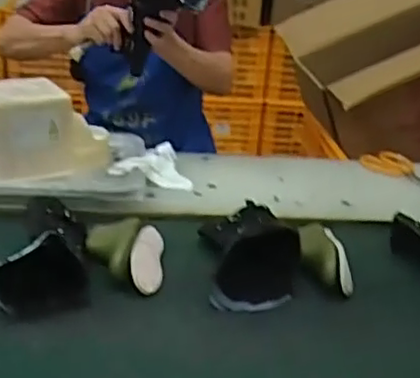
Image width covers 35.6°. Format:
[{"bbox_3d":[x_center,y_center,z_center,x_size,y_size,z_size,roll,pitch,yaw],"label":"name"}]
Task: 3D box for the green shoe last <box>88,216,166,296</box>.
[{"bbox_3d":[-0.136,0.097,1.037,0.124,0.050,0.182,3,24,-4],"label":"green shoe last"}]

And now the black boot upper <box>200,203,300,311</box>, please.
[{"bbox_3d":[0.065,0.082,1.052,0.133,0.094,0.257,2,25,-7],"label":"black boot upper"}]

